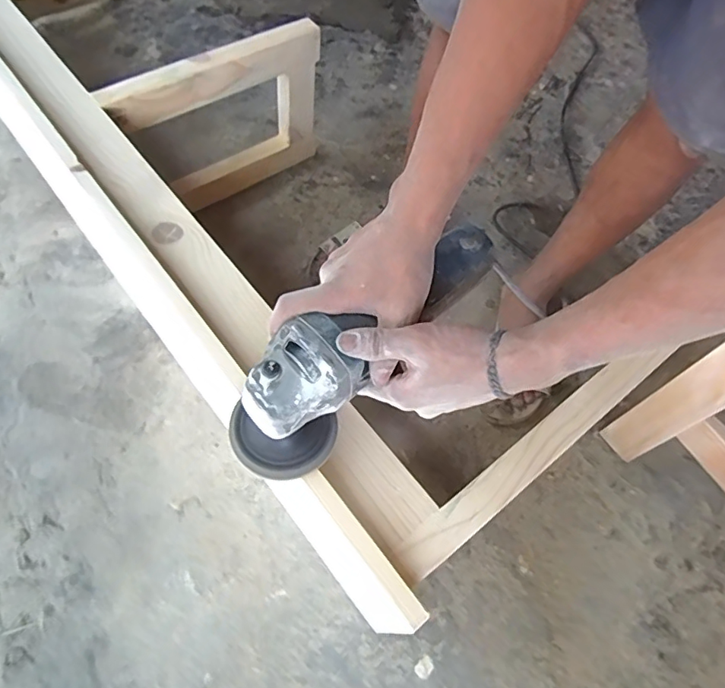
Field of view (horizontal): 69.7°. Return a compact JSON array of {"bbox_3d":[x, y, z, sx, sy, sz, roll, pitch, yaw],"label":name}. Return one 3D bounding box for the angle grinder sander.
[{"bbox_3d":[0.003,-0.005,0.435,0.270,0.136,0.090,-31,67,-15],"label":"angle grinder sander"}]

